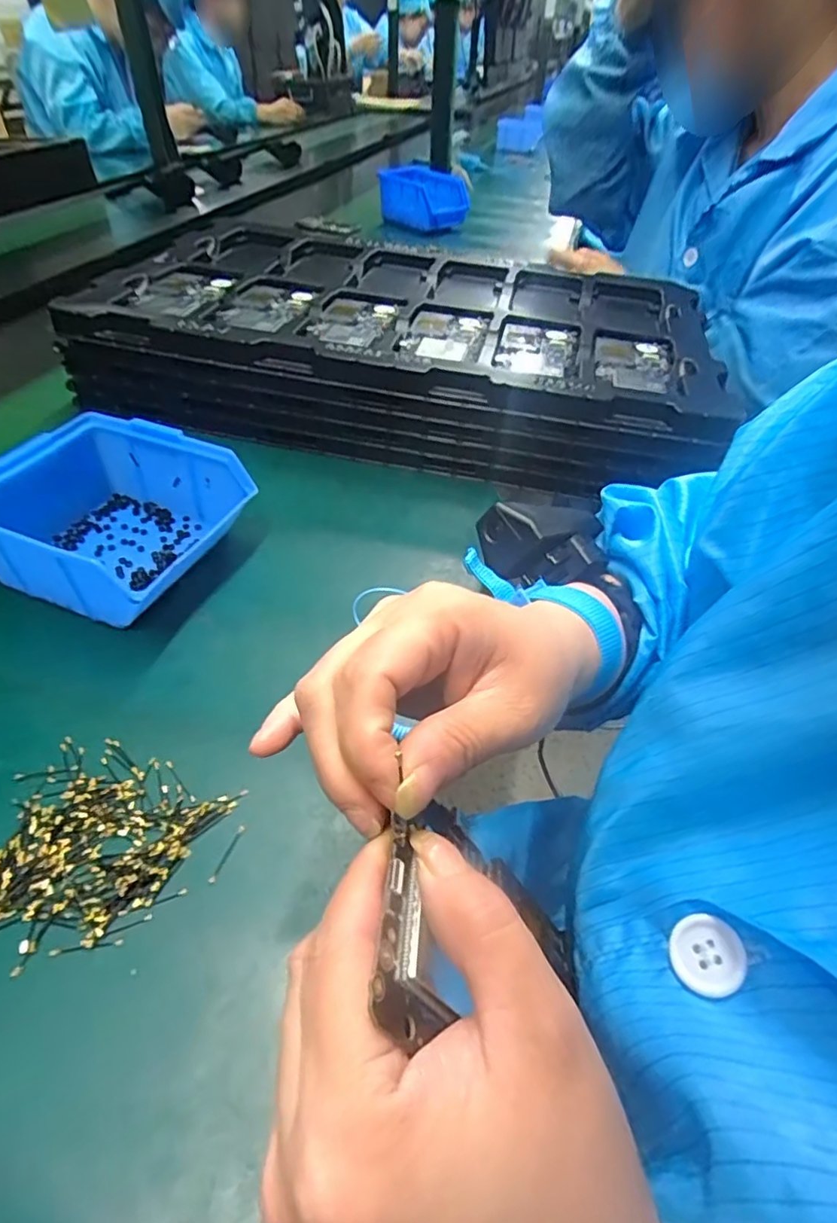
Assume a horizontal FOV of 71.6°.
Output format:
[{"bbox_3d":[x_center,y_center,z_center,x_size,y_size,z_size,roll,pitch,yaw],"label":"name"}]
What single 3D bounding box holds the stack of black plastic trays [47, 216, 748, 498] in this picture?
[{"bbox_3d":[-0.005,-0.266,0.583,0.530,0.086,0.330,9,45,7],"label":"stack of black plastic trays"}]

